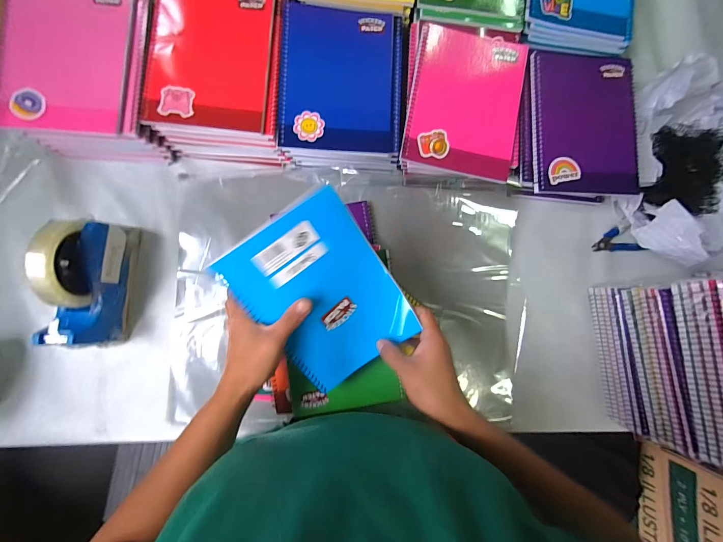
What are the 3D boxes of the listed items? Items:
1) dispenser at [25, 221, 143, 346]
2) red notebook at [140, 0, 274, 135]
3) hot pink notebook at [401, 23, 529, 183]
[{"bbox_3d":[-0.340,0.015,0.399,0.050,0.120,0.162,3,85,-3],"label":"dispenser"},{"bbox_3d":[-0.194,-0.278,0.414,0.148,0.007,0.191,4,85,-3],"label":"red notebook"},{"bbox_3d":[0.141,-0.230,0.436,0.147,0.008,0.194,10,85,-3],"label":"hot pink notebook"}]

